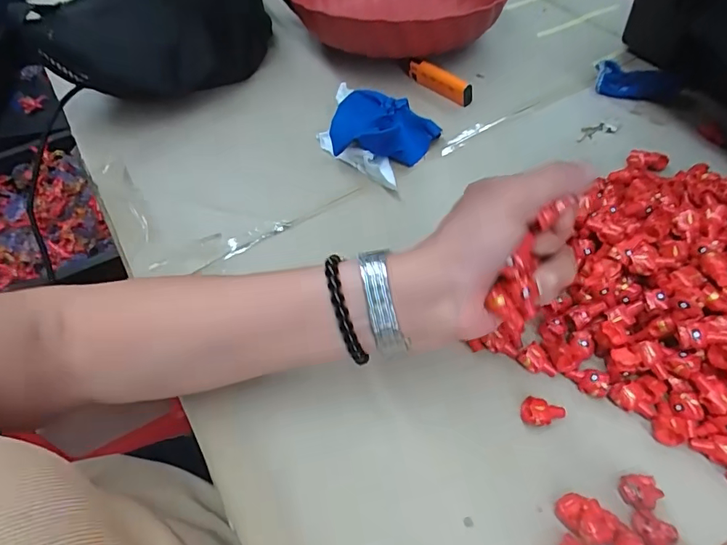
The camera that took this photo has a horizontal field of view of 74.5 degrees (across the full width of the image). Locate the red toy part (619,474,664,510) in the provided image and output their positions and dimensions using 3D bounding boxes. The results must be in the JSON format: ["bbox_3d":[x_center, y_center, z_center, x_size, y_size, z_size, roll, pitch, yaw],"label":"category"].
[{"bbox_3d":[0.156,0.123,0.268,0.023,0.008,0.018,-7,55,-1],"label":"red toy part"}]

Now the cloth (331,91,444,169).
[{"bbox_3d":[0.020,-0.139,0.448,0.099,0.039,0.083,-1,55,3],"label":"cloth"}]

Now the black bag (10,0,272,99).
[{"bbox_3d":[-0.212,-0.261,0.517,0.257,0.094,0.131,-38,61,-21],"label":"black bag"}]

